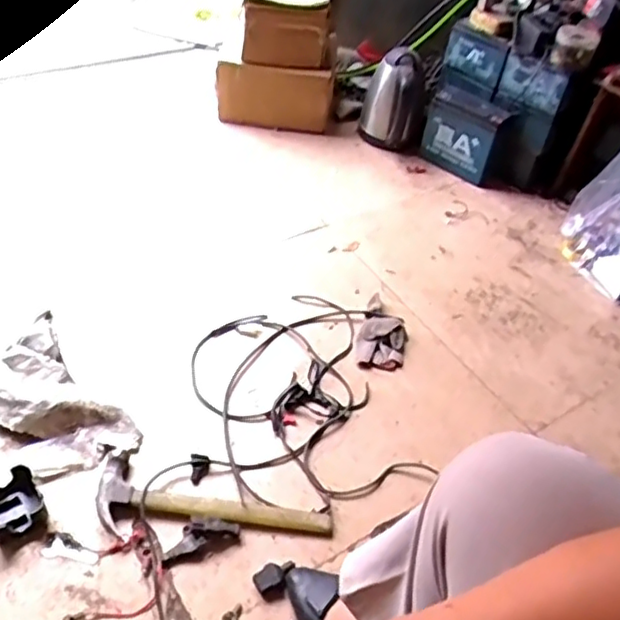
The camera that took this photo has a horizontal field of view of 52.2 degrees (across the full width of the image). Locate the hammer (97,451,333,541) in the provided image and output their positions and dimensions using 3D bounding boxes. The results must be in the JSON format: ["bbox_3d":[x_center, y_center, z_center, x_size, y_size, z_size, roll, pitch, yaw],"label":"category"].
[{"bbox_3d":[-0.131,0.271,0.862,0.318,0.027,0.108,9,44,2],"label":"hammer"}]

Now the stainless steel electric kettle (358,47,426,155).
[{"bbox_3d":[0.211,-0.517,1.567,0.153,0.218,0.123,8,44,0],"label":"stainless steel electric kettle"}]

